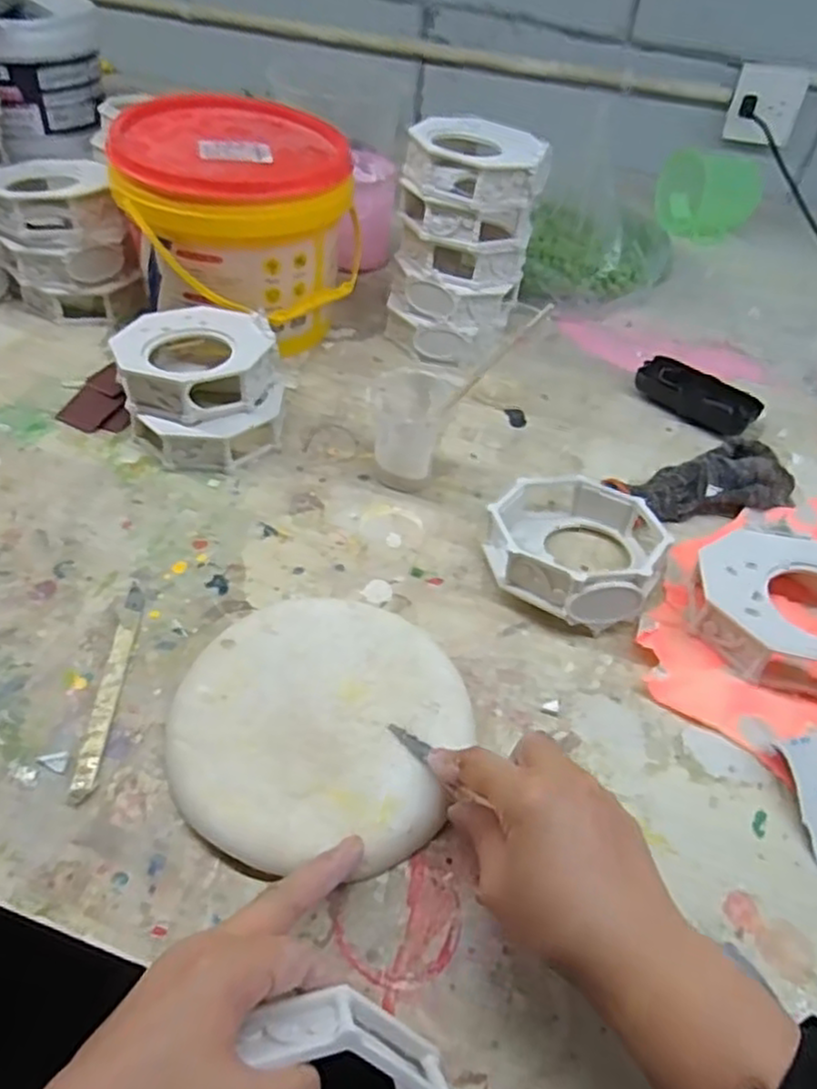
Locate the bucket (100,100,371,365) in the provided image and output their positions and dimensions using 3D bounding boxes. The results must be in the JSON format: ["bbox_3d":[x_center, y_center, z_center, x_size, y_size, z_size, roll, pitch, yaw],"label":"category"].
[{"bbox_3d":[-0.149,-0.290,0.669,0.200,0.158,0.204,-5,47,-11],"label":"bucket"}]

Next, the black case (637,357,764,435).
[{"bbox_3d":[0.264,-0.136,0.668,0.107,0.025,0.058,38,53,26],"label":"black case"}]

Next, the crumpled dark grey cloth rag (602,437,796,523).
[{"bbox_3d":[0.241,-0.043,0.574,0.163,0.027,0.064,-17,51,-22],"label":"crumpled dark grey cloth rag"}]

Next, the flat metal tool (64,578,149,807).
[{"bbox_3d":[-0.171,0.079,0.418,0.013,0.004,0.143,2,46,-5],"label":"flat metal tool"}]

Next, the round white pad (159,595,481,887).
[{"bbox_3d":[-0.049,0.097,0.399,0.154,0.013,0.154,4,46,-4],"label":"round white pad"}]

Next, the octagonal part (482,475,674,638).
[{"bbox_3d":[0.116,-0.002,0.503,0.116,0.049,0.120,29,50,19],"label":"octagonal part"}]

